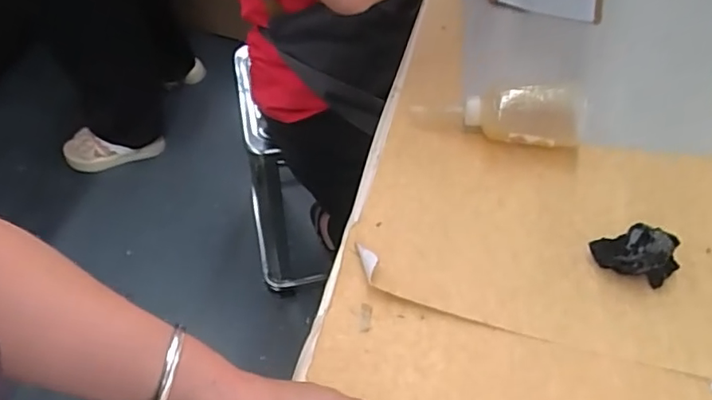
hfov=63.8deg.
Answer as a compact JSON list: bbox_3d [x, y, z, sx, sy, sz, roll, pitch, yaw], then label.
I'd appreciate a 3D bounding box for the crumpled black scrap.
[{"bbox_3d":[0.243,0.049,0.492,0.072,0.044,0.043,-4,54,0],"label":"crumpled black scrap"}]

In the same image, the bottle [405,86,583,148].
[{"bbox_3d":[0.145,-0.088,0.577,0.162,0.056,0.042,12,56,11],"label":"bottle"}]

